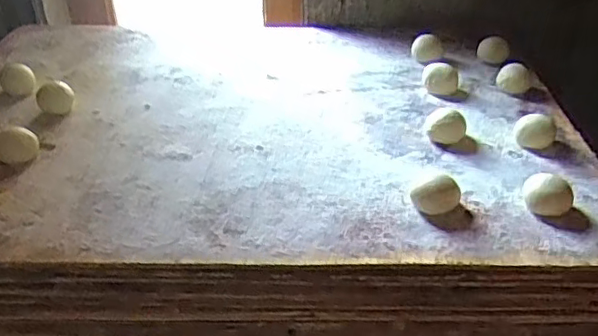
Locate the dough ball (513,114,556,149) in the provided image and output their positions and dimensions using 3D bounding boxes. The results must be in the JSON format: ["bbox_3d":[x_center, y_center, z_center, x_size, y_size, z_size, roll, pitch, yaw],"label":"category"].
[{"bbox_3d":[0.196,-0.031,0.493,0.031,0.020,0.027,14,38,20],"label":"dough ball"}]

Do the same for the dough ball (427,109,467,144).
[{"bbox_3d":[0.127,-0.036,0.506,0.030,0.017,0.033,8,36,12],"label":"dough ball"}]

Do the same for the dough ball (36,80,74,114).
[{"bbox_3d":[-0.228,-0.065,0.557,0.032,0.020,0.033,-16,38,-20],"label":"dough ball"}]

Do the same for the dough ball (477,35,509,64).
[{"bbox_3d":[0.212,-0.132,0.644,0.032,0.030,0.028,11,37,16],"label":"dough ball"}]

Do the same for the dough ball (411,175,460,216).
[{"bbox_3d":[0.099,0.022,0.424,0.031,0.019,0.025,-23,41,-28],"label":"dough ball"}]

